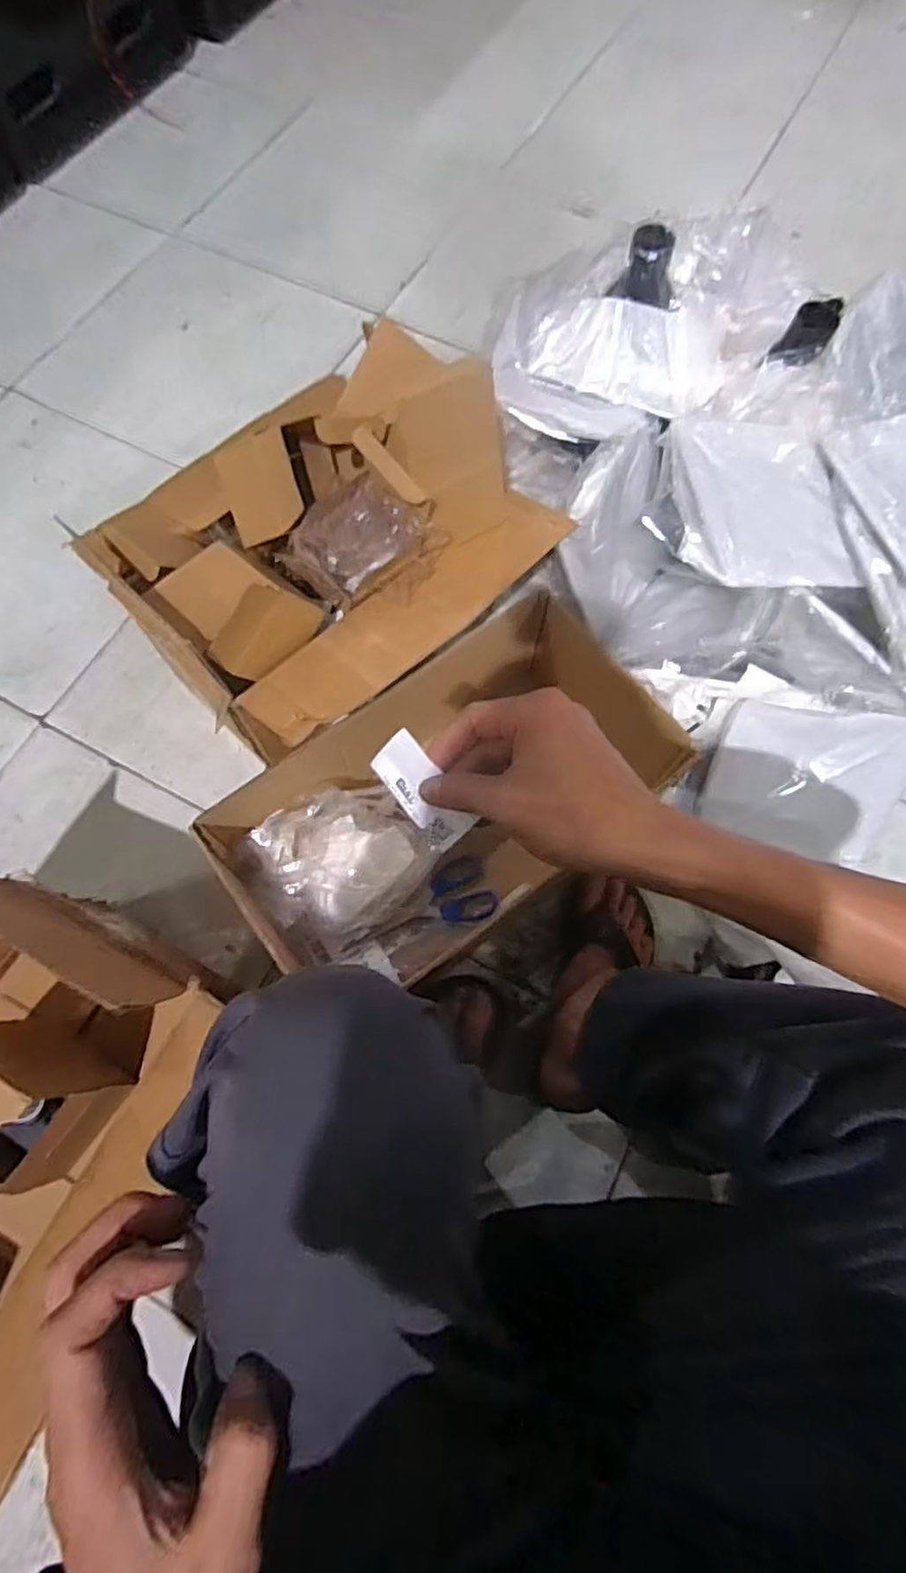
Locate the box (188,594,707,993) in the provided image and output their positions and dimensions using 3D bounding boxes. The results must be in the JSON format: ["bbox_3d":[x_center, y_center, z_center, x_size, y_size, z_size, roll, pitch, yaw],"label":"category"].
[{"bbox_3d":[-0.004,0.026,0.689,0.419,0.161,0.242,-36,75,-11],"label":"box"}]

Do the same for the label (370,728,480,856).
[{"bbox_3d":[-0.017,0.003,0.371,0.032,0.004,0.065,-41,86,23],"label":"label"}]

